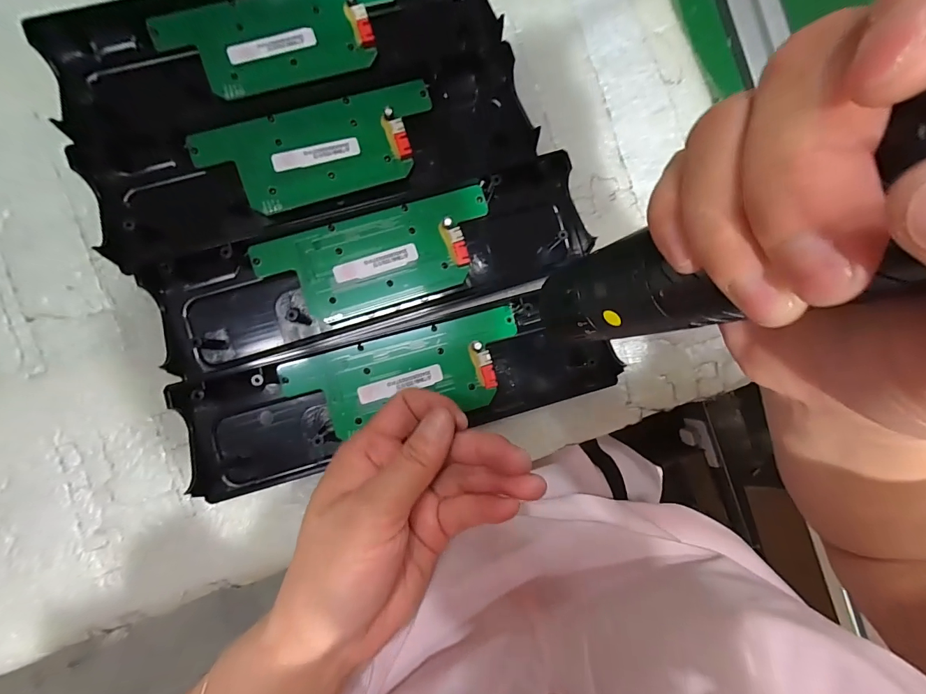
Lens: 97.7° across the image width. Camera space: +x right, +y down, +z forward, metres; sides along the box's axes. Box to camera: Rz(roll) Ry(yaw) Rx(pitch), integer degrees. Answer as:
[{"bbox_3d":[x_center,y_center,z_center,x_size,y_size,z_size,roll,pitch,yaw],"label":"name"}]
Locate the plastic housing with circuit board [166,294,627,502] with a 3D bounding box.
[{"bbox_3d":[-0.031,0.024,0.237,0.243,0.014,0.067,-15,91,-7],"label":"plastic housing with circuit board"}]

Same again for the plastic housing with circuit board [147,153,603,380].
[{"bbox_3d":[-0.044,-0.046,0.239,0.248,0.015,0.073,-19,92,-7],"label":"plastic housing with circuit board"}]

